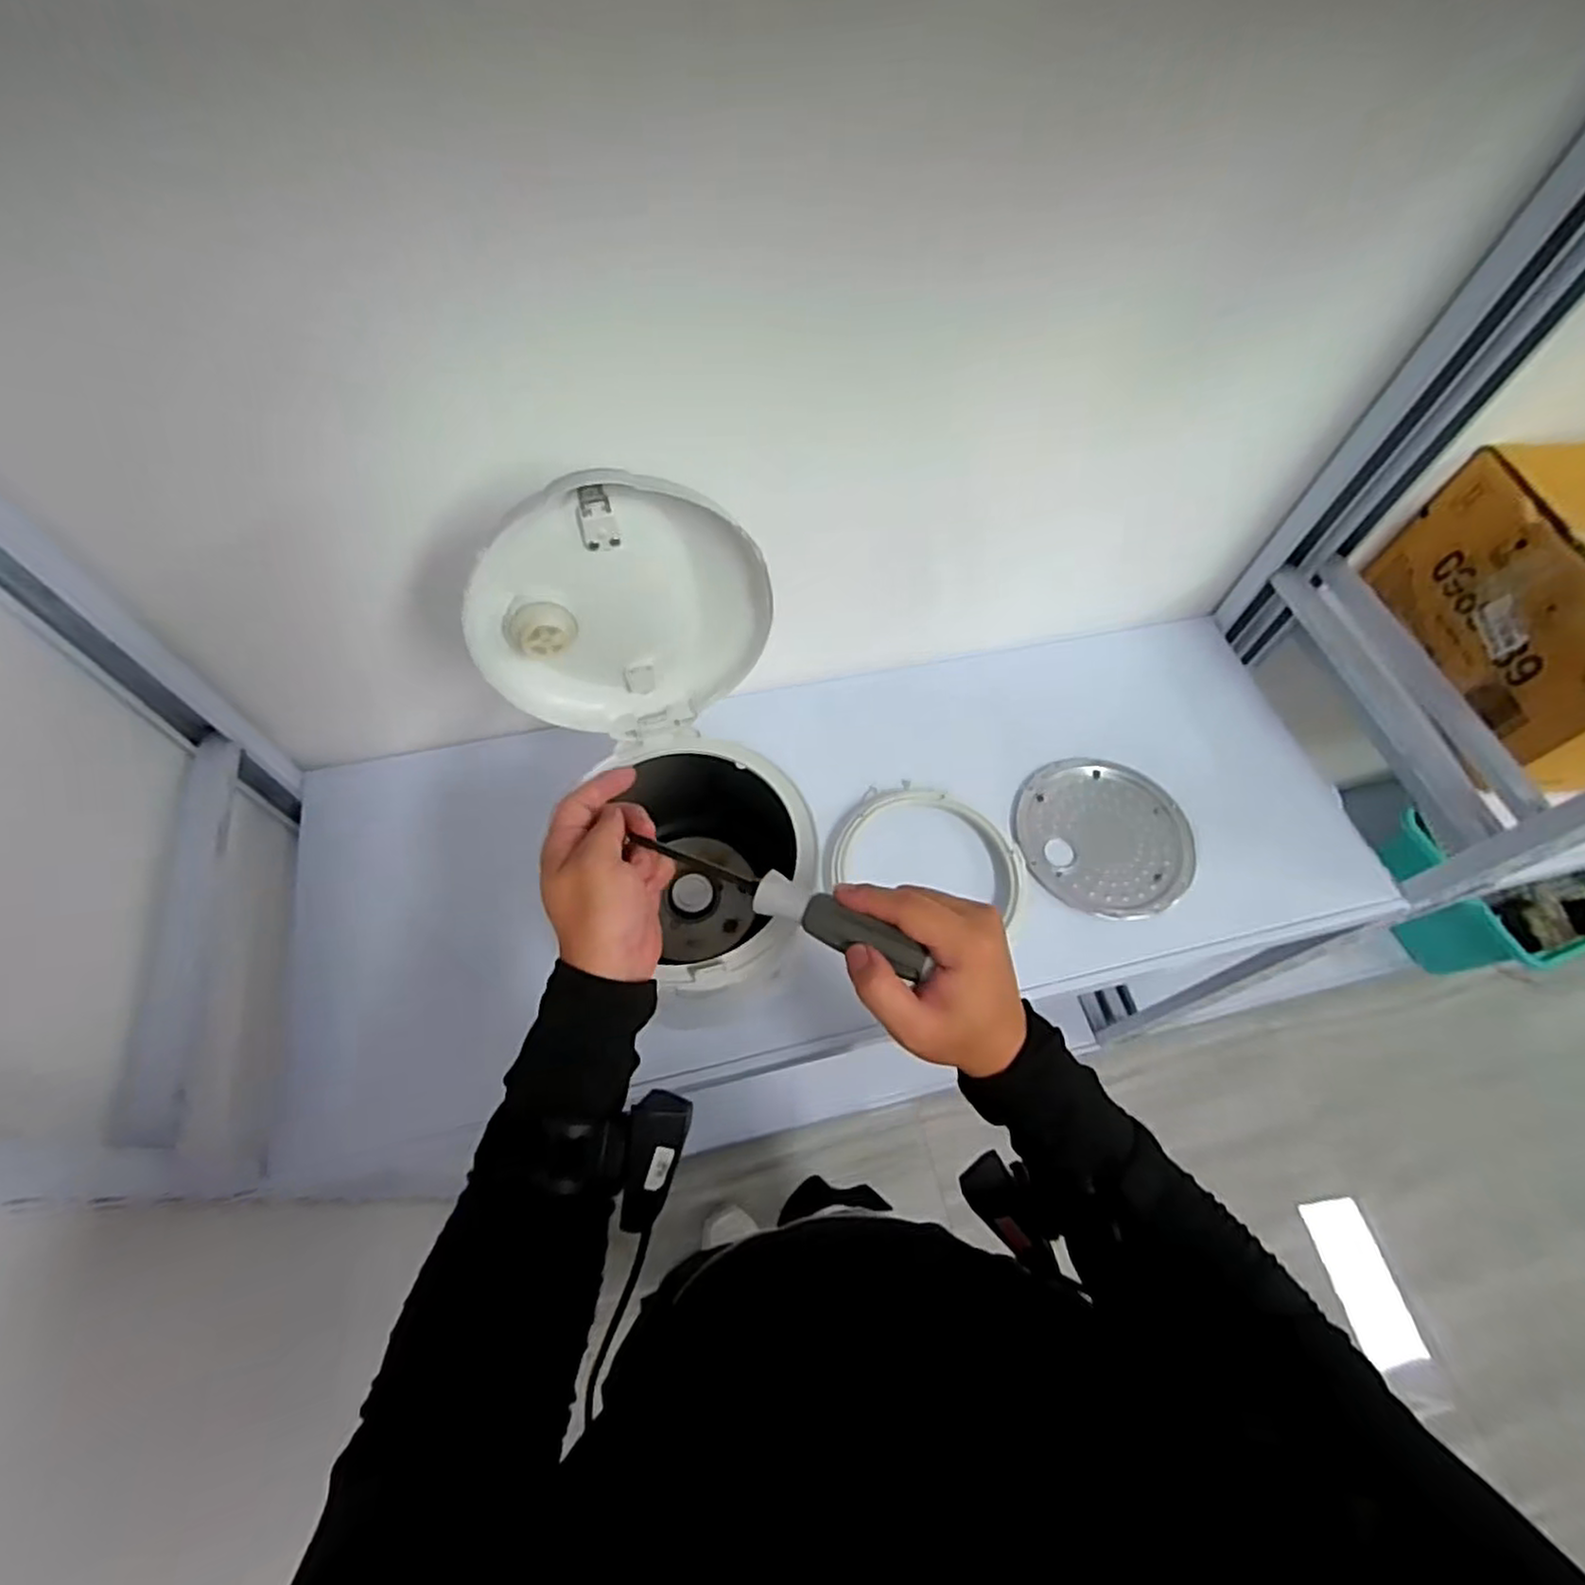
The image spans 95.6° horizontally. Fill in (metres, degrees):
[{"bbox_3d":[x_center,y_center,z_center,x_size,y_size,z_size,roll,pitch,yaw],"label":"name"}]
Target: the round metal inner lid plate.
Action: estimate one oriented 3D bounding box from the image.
[{"bbox_3d":[0.329,0.042,0.762,0.181,0.022,0.182,1,61,-2],"label":"round metal inner lid plate"}]

